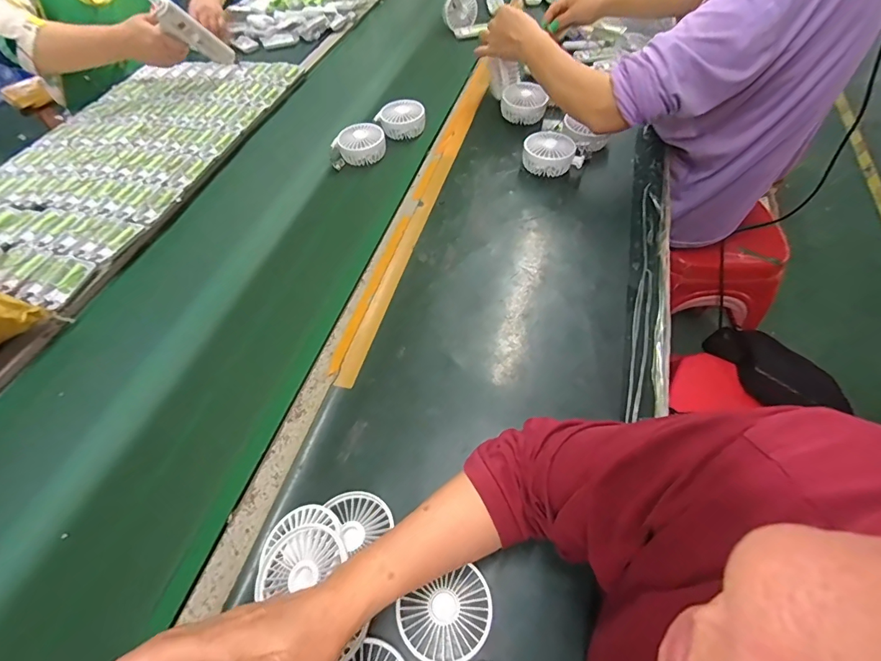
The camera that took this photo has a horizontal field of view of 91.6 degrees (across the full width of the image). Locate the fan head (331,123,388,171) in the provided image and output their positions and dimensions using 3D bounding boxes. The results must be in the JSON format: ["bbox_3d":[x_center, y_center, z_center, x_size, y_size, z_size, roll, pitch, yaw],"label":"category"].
[{"bbox_3d":[-0.154,-0.355,0.812,0.100,0.037,0.078,-11,56,-4],"label":"fan head"}]

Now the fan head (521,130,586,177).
[{"bbox_3d":[0.191,-0.308,0.750,0.093,0.043,0.086,-2,56,3],"label":"fan head"}]

